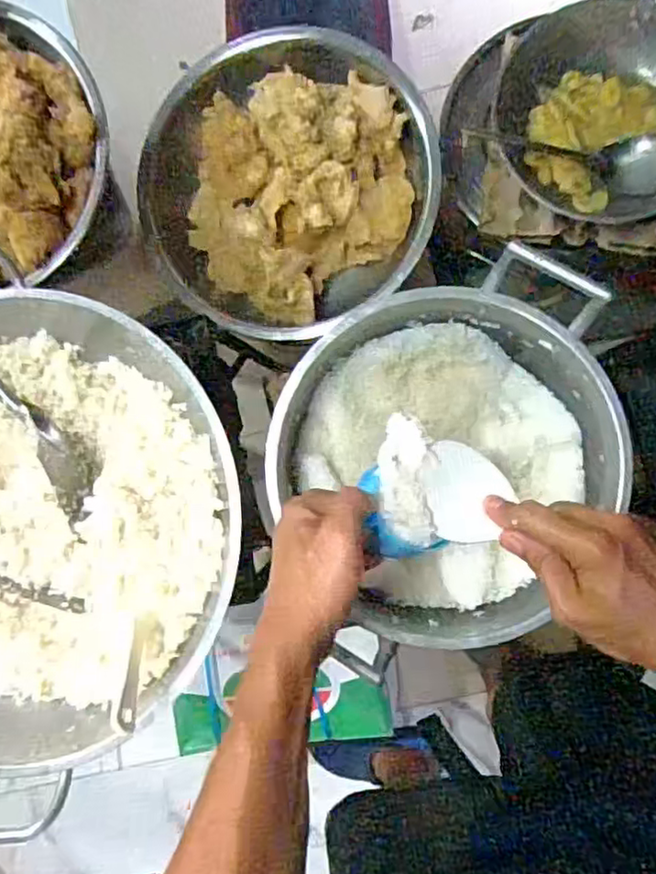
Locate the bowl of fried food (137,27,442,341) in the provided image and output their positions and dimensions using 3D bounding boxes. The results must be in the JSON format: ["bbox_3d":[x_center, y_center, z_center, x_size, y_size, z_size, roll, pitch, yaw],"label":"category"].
[{"bbox_3d":[-0.060,-0.360,0.937,0.404,0.123,0.384,0,89,7],"label":"bowl of fried food"}]

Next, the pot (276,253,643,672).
[{"bbox_3d":[0.112,0.017,0.616,0.300,0.174,0.294,0,89,7],"label":"pot"}]

